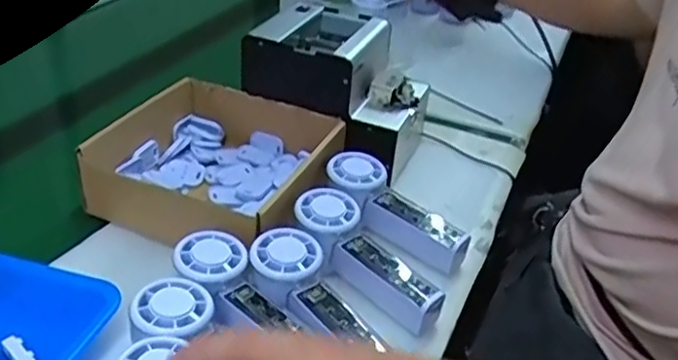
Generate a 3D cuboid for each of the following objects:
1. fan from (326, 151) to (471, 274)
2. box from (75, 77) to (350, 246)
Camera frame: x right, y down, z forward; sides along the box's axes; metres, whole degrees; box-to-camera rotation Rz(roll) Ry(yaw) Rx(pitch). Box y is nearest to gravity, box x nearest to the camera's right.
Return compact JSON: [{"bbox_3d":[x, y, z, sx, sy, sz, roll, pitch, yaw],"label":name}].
[{"bbox_3d":[0.054,0.025,0.628,0.158,0.044,0.062,32,43,14],"label":"fan"},{"bbox_3d":[-0.123,-0.012,0.655,0.216,0.065,0.214,16,35,15],"label":"box"}]

